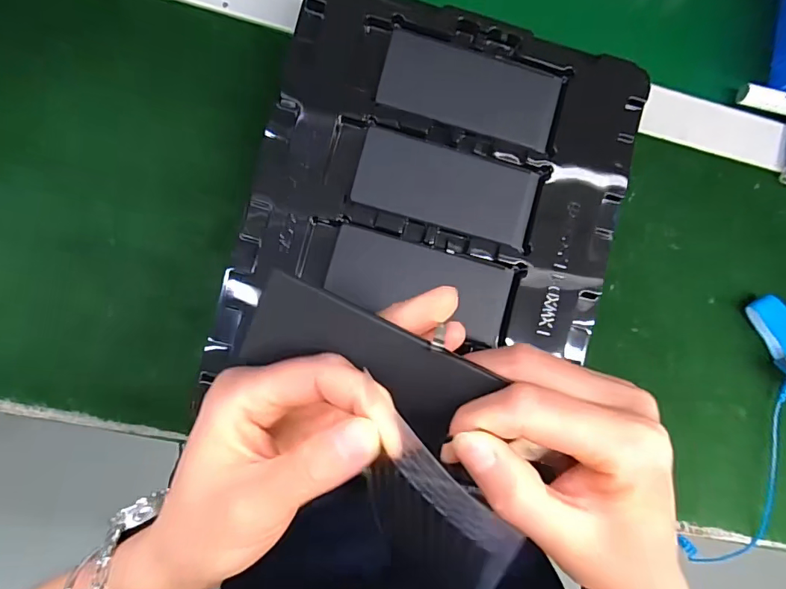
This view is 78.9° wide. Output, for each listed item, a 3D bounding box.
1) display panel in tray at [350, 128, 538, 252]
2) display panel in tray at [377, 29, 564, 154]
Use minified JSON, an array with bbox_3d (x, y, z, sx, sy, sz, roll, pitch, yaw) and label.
[{"bbox_3d":[0.033,-0.065,0.291,0.109,0.008,0.051,16,89,-7],"label":"display panel in tray"},{"bbox_3d":[0.048,-0.125,0.292,0.107,0.008,0.048,16,89,-7],"label":"display panel in tray"}]

